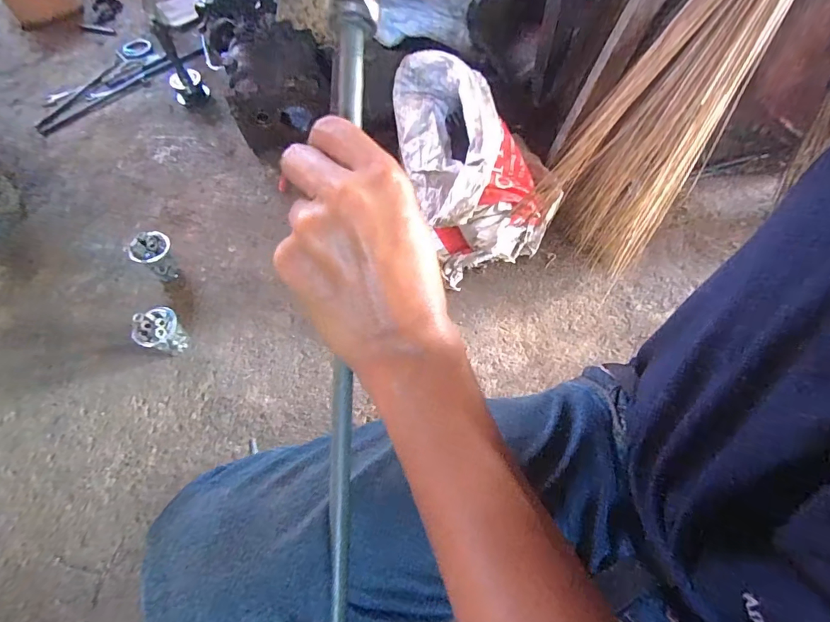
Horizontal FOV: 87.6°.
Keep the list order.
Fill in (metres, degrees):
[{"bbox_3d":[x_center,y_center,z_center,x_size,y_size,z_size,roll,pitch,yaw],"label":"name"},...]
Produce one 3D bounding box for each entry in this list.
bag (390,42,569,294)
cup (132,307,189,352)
[{"bbox_3d":[0.111,-0.295,0.849,0.267,0.266,0.383,-20,64,-6],"label":"bag"},{"bbox_3d":[-0.458,0.044,0.800,0.070,0.097,0.074,-1,62,3],"label":"cup"}]

